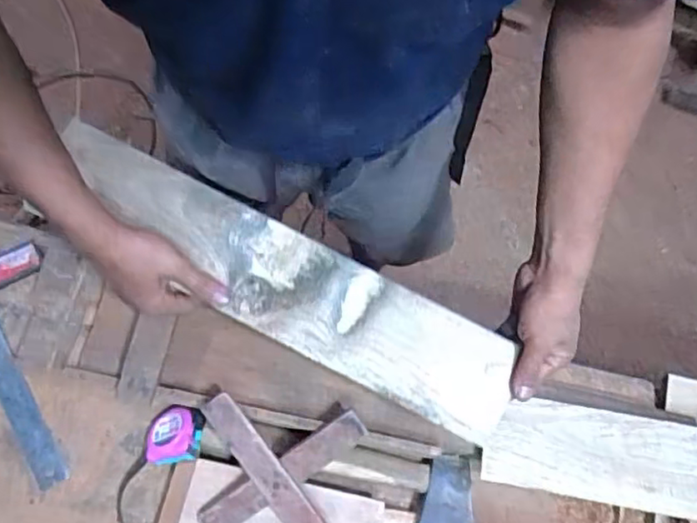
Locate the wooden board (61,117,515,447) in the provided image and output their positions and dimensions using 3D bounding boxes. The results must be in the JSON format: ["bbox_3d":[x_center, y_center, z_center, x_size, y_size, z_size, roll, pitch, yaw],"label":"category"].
[{"bbox_3d":[-0.066,0.012,0.632,0.507,0.023,0.102,31,76,2],"label":"wooden board"}]

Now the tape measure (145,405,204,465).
[{"bbox_3d":[-0.213,0.212,0.762,0.069,0.052,0.071,1,74,0],"label":"tape measure"}]

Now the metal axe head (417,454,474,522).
[{"bbox_3d":[0.117,0.298,0.764,0.069,0.007,0.110,-3,66,6],"label":"metal axe head"}]

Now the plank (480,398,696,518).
[{"bbox_3d":[0.412,0.246,0.727,0.491,0.026,0.105,10,74,3],"label":"plank"}]

